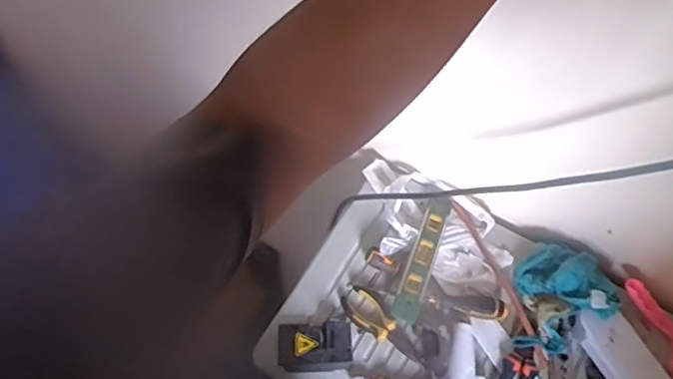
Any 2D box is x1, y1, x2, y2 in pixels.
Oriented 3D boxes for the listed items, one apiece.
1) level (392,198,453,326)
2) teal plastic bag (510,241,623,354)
[{"bbox_3d":[0.135,0.104,0.926,0.039,0.020,0.217,20,62,9],"label":"level"},{"bbox_3d":[0.327,0.155,0.888,0.175,0.061,0.138,-30,66,-17],"label":"teal plastic bag"}]

